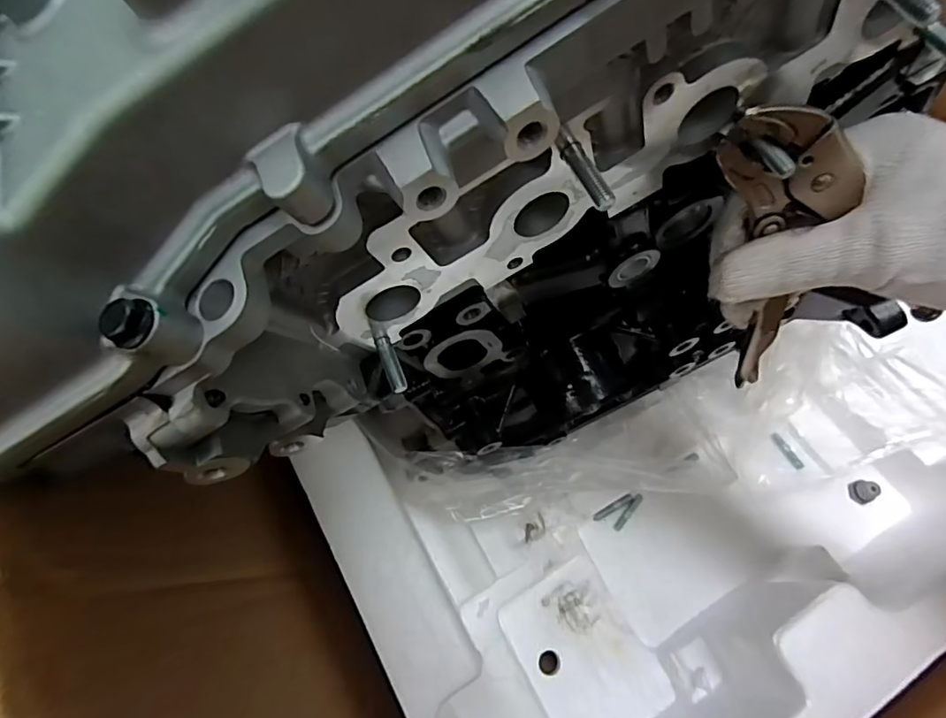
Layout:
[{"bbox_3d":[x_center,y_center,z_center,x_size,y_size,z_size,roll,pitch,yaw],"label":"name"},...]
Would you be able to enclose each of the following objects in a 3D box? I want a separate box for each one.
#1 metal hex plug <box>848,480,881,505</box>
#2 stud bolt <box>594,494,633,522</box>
[{"bbox_3d":[0.403,0.137,0.545,0.018,0.026,0.024,-7,70,-4],"label":"metal hex plug"},{"bbox_3d":[0.144,0.152,0.545,0.047,0.004,0.008,-29,73,-11],"label":"stud bolt"}]

